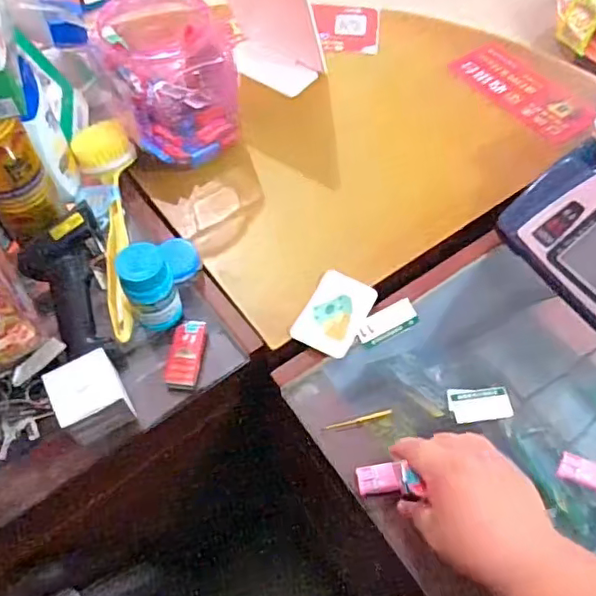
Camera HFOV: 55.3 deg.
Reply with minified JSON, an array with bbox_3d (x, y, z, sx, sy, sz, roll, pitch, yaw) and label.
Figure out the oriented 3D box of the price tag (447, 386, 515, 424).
[{"bbox_3d":[0.173,0.100,0.541,0.057,0.007,0.033,-6,60,-7],"label":"price tag"}]

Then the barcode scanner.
[{"bbox_3d":[-0.238,-0.015,0.570,0.073,0.052,0.153,-9,73,-6],"label":"barcode scanner"}]

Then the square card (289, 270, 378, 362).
[{"bbox_3d":[0.037,0.015,0.572,0.059,0.008,0.086,26,64,13],"label":"square card"}]

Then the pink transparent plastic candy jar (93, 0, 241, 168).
[{"bbox_3d":[-0.135,-0.242,0.647,0.134,0.153,0.121,-18,61,-11],"label":"pink transparent plastic candy jar"}]

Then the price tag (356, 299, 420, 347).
[{"bbox_3d":[0.090,0.025,0.577,0.067,0.009,0.030,-27,63,-15],"label":"price tag"}]

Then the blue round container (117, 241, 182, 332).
[{"bbox_3d":[-0.143,-0.008,0.555,0.045,0.086,0.053,-22,62,-13],"label":"blue round container"}]

